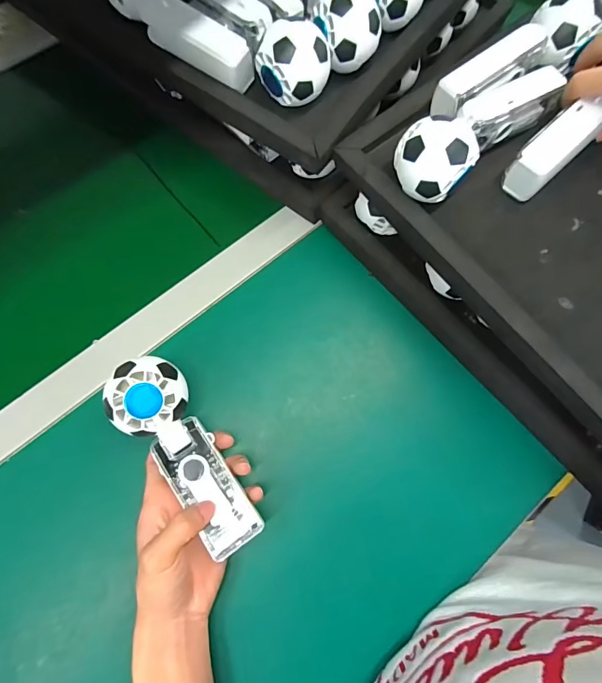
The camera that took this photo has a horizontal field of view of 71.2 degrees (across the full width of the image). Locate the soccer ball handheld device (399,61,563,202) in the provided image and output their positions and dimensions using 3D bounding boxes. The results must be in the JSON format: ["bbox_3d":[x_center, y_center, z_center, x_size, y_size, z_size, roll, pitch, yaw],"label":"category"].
[{"bbox_3d":[0.149,-0.180,0.341,0.169,0.049,0.055,-39,80,-11],"label":"soccer ball handheld device"}]

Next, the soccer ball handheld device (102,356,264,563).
[{"bbox_3d":[-0.092,0.087,0.335,0.054,0.029,0.164,-34,92,-8],"label":"soccer ball handheld device"}]

